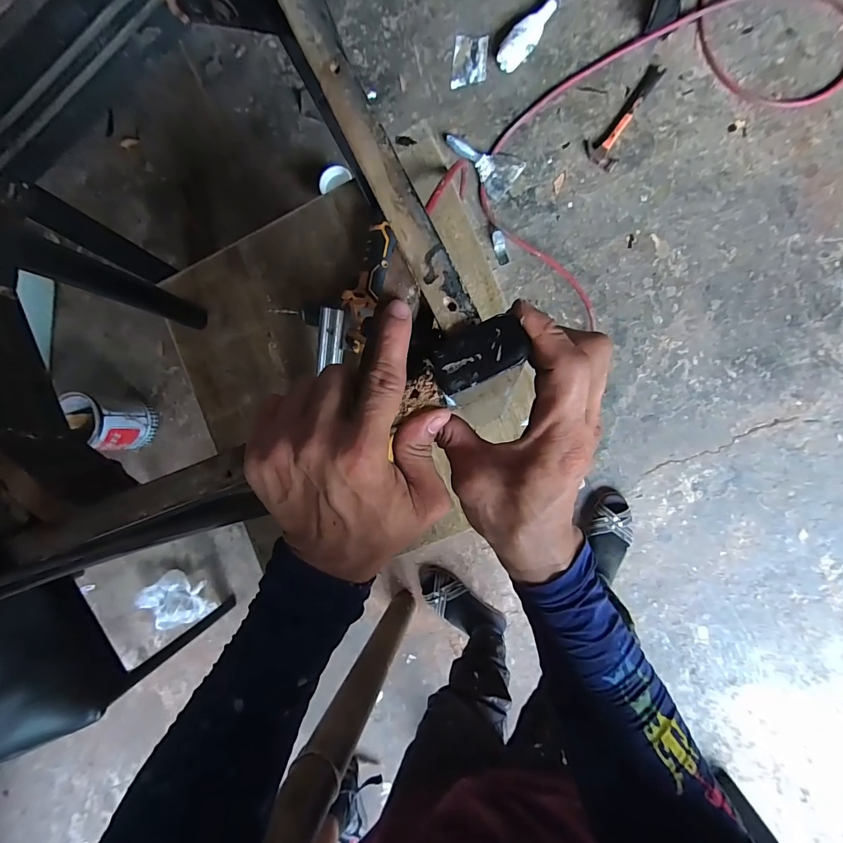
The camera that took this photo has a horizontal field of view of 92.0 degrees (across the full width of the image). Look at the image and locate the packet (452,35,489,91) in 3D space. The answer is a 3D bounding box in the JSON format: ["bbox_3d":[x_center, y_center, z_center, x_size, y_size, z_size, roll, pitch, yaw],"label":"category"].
[{"bbox_3d":[0.136,-1.015,1.145,0.096,0.014,0.138,5,91,9],"label":"packet"}]

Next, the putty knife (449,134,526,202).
[{"bbox_3d":[0.164,-0.720,1.127,0.217,0.023,0.115,36,95,7],"label":"putty knife"}]

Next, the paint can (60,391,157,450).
[{"bbox_3d":[-0.912,0.002,1.198,0.139,0.203,0.155,20,92,11],"label":"paint can"}]

